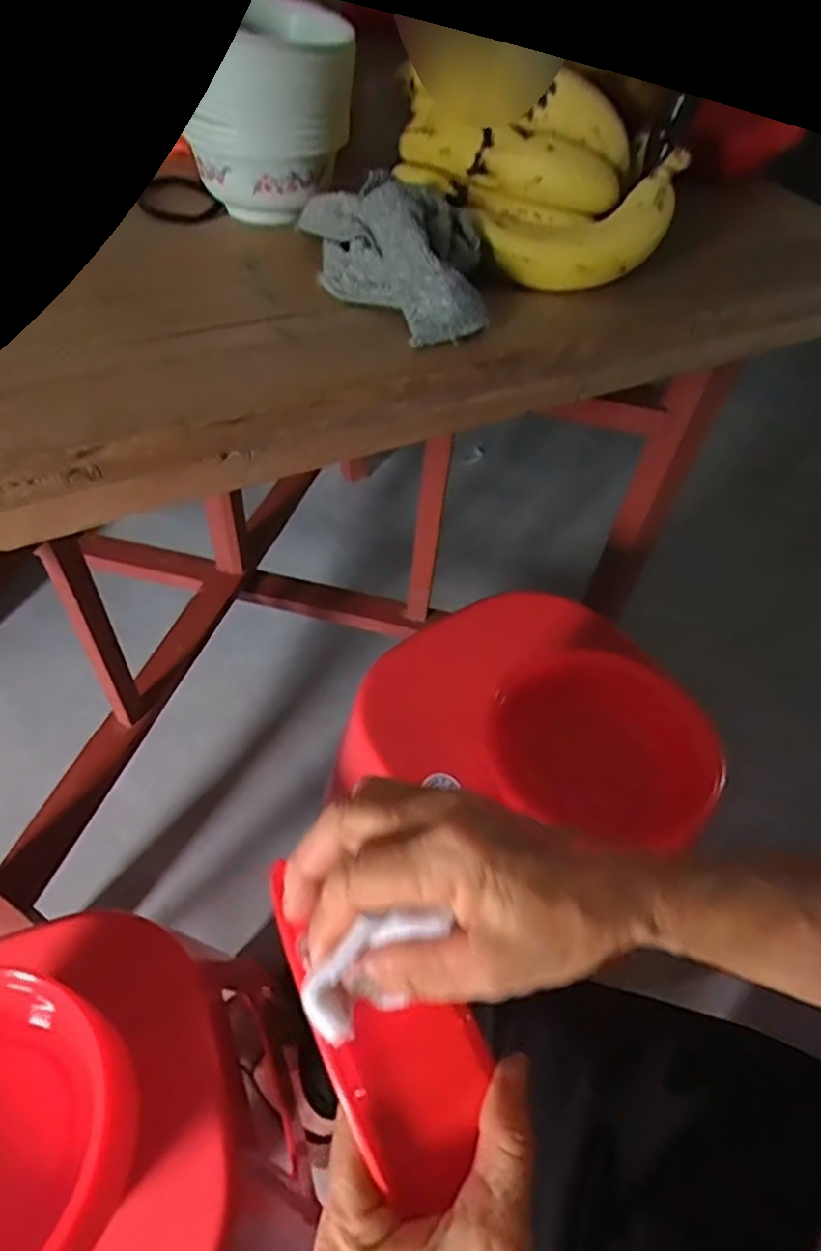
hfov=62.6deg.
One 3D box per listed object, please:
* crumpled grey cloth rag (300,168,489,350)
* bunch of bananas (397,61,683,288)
[{"bbox_3d":[-0.012,-0.237,0.414,0.107,0.048,0.159,-2,51,-7],"label":"crumpled grey cloth rag"},{"bbox_3d":[0.077,-0.300,0.444,0.196,0.081,0.123,13,52,7],"label":"bunch of bananas"}]

